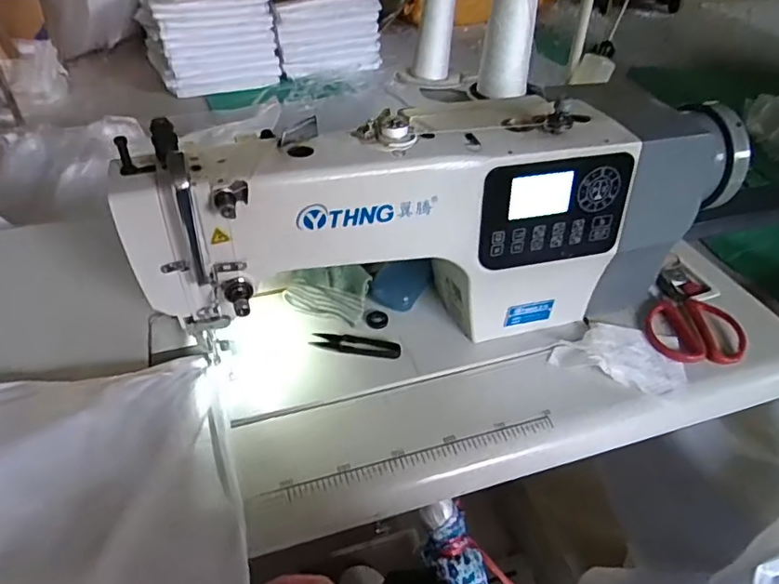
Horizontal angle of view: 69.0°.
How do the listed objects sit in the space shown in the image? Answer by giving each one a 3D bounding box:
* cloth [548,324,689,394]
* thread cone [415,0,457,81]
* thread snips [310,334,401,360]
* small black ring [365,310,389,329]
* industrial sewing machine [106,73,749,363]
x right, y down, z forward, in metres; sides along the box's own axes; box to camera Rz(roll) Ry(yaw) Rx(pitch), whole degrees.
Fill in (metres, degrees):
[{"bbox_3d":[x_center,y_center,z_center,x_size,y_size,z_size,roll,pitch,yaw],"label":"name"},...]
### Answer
[{"bbox_3d":[0.250,0.067,0.613,0.131,0.022,0.080,18,44,16],"label":"cloth"},{"bbox_3d":[0.075,-0.432,0.916,0.061,0.156,0.051,4,41,2],"label":"thread cone"},{"bbox_3d":[-0.036,0.056,0.613,0.096,0.005,0.029,7,42,5],"label":"thread snips"},{"bbox_3d":[-0.014,0.031,0.646,0.025,0.007,0.021,6,42,4],"label":"small black ring"},{"bbox_3d":[0.066,-0.059,0.576,0.596,0.248,0.143,-11,43,-15],"label":"industrial sewing machine"}]

